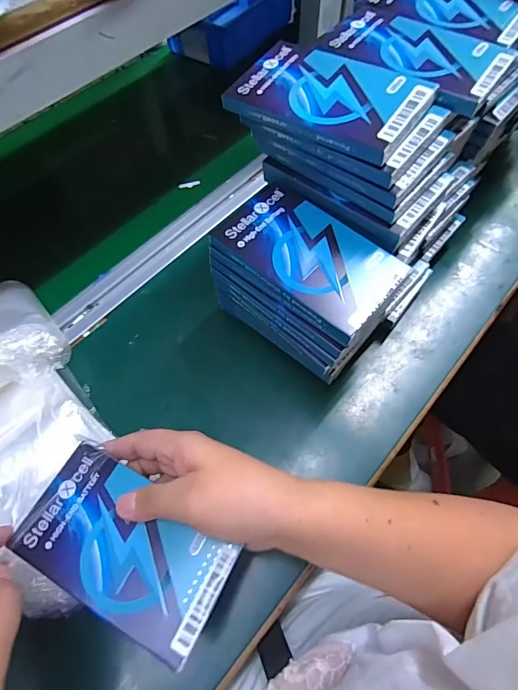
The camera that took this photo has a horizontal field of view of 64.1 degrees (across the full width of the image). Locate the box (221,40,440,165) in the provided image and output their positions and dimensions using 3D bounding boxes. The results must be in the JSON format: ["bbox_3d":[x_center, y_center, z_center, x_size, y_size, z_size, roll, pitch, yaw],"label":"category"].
[{"bbox_3d":[0.049,-0.179,0.298,0.131,0.018,0.077,29,67,17],"label":"box"}]

